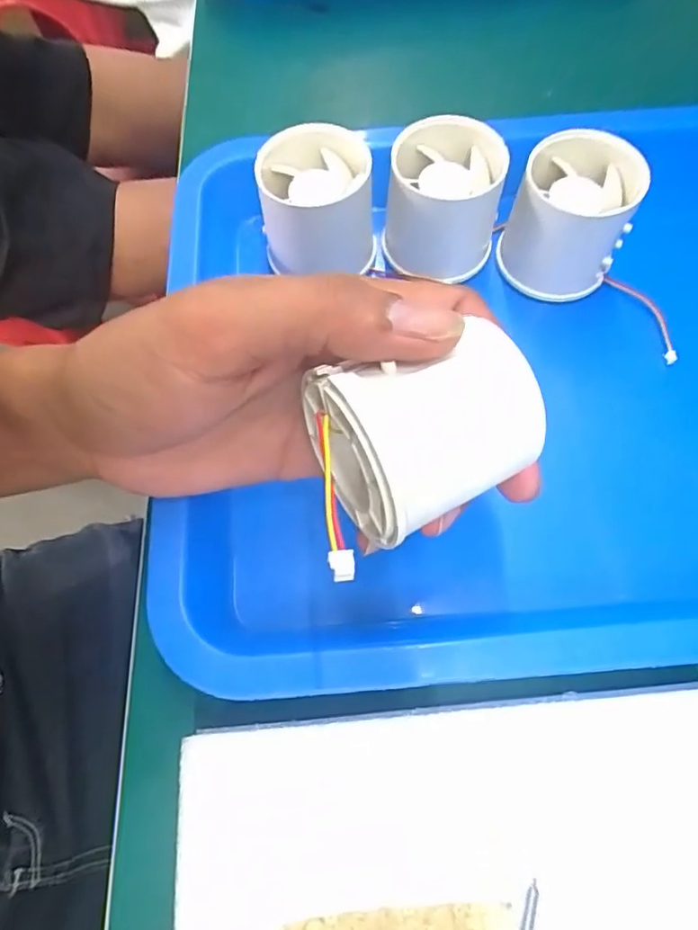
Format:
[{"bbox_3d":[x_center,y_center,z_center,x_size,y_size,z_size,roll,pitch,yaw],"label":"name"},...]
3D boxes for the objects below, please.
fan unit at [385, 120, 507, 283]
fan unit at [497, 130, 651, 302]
[{"bbox_3d":[0.045,-0.124,0.277,0.054,0.063,0.050,10,68,5],"label":"fan unit"},{"bbox_3d":[0.103,-0.115,0.267,0.052,0.052,0.056,0,67,1],"label":"fan unit"}]

